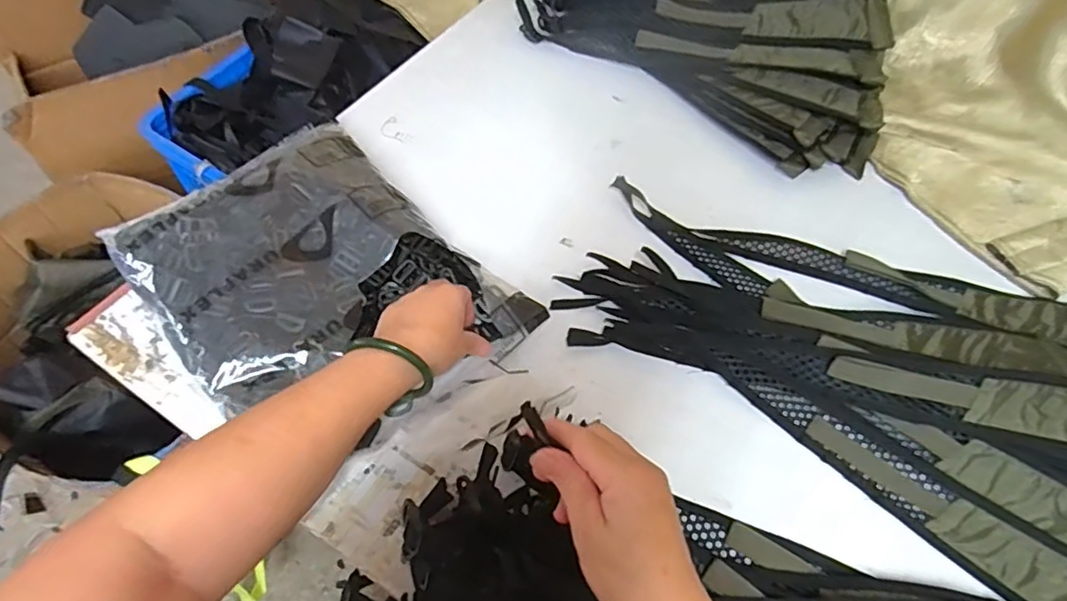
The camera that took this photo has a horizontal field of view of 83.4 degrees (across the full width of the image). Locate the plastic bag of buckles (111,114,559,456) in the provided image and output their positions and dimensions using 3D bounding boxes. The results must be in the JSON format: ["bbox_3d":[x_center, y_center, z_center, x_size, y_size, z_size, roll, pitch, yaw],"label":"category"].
[{"bbox_3d":[-0.198,-0.016,0.568,0.253,0.068,0.315,-39,67,-23],"label":"plastic bag of buckles"}]

